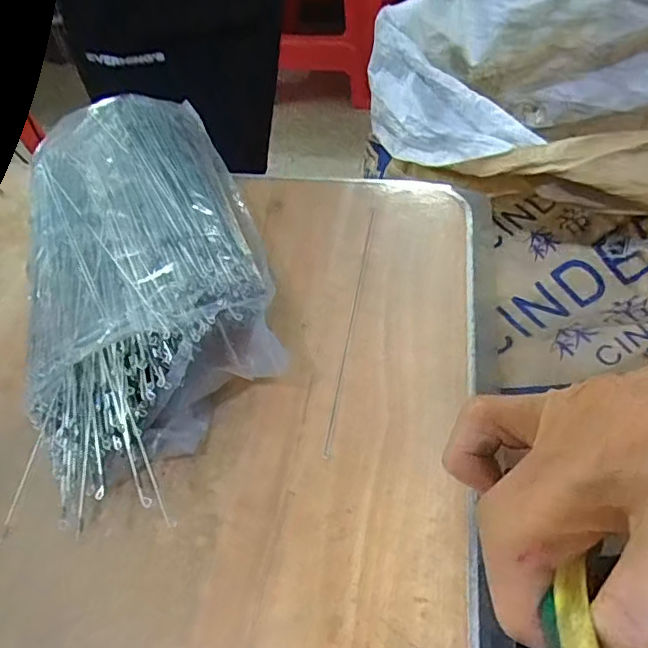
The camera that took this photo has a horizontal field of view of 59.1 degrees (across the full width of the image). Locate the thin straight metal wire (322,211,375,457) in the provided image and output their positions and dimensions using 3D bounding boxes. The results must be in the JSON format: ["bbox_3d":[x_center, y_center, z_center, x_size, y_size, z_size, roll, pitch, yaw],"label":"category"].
[{"bbox_3d":[0.015,-0.005,0.307,0.004,0.005,0.166,6,52,10],"label":"thin straight metal wire"}]

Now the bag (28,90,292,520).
[{"bbox_3d":[-0.095,-0.035,0.308,0.115,0.053,0.254,-15,53,-7],"label":"bag"}]

